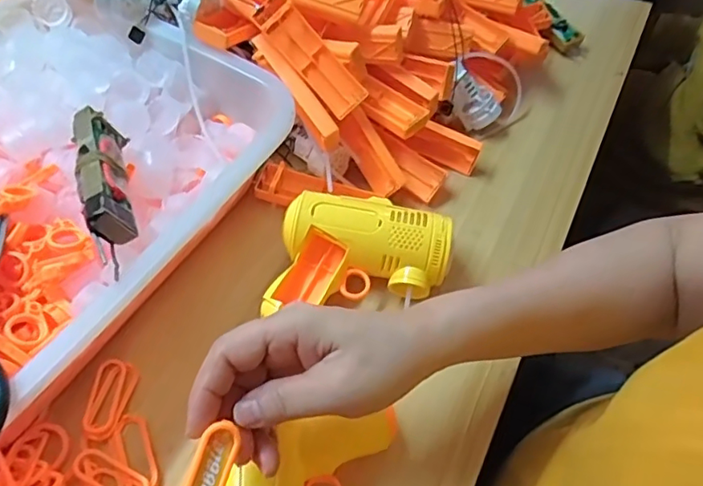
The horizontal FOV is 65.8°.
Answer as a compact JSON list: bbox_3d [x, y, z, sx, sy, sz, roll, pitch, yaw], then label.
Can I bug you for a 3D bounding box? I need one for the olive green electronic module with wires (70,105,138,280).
[{"bbox_3d":[-0.163,-0.040,0.356,0.030,0.035,0.126,-12,58,-13],"label":"olive green electronic module with wires"}]

